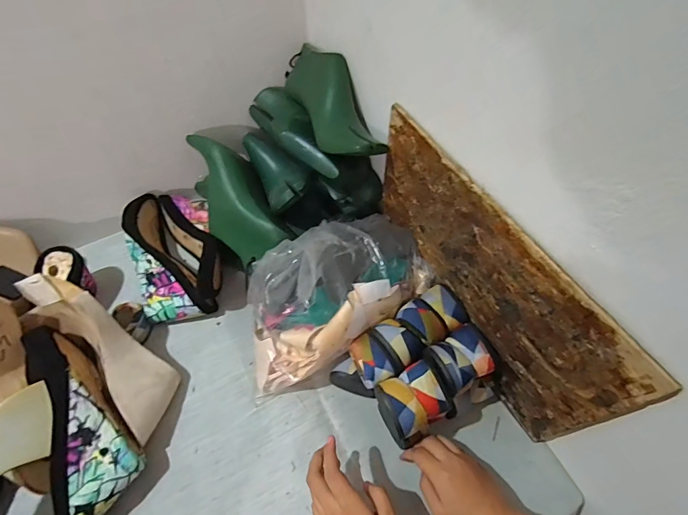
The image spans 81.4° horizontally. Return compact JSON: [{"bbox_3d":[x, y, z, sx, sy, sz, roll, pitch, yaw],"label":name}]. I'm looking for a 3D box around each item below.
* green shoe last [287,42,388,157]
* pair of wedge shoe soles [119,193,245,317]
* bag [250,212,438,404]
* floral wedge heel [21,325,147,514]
[{"bbox_3d":[-0.016,-0.218,0.548,0.082,0.066,0.237,-18,58,-10],"label":"green shoe last"},{"bbox_3d":[-0.257,-0.014,0.633,0.144,0.076,0.233,-18,59,-10],"label":"pair of wedge shoe soles"},{"bbox_3d":[-0.020,0.048,0.545,0.269,0.150,0.149,-31,62,-17],"label":"bag"},{"bbox_3d":[-0.312,0.188,0.474,0.087,0.076,0.233,-25,73,-14],"label":"floral wedge heel"}]

